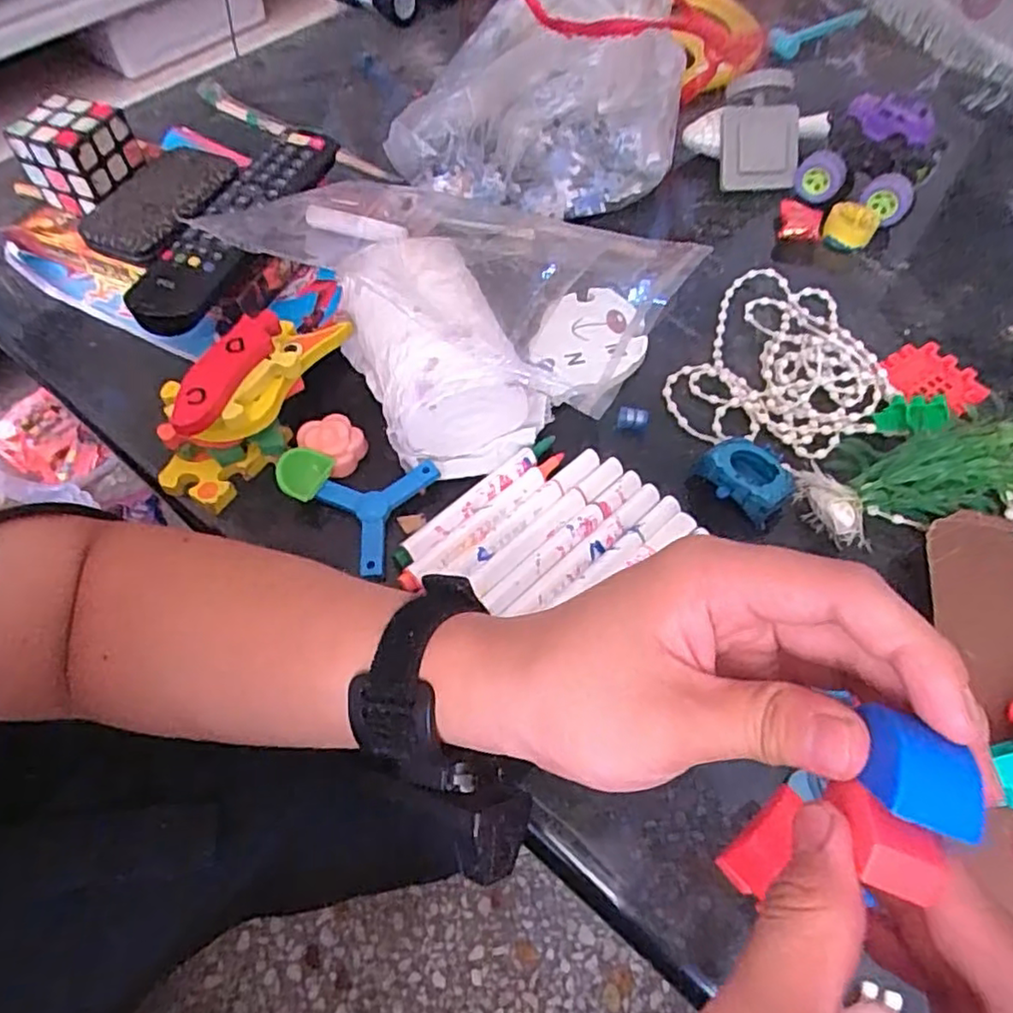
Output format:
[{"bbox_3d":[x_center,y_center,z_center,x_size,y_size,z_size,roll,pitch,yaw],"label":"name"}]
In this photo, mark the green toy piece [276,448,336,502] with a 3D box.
[{"bbox_3d":[-0.109,-0.019,0.345,0.025,0.007,0.029,20,59,10],"label":"green toy piece"}]

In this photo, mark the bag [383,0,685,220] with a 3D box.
[{"bbox_3d":[0.030,-0.302,0.457,0.186,0.128,0.162,15,59,8],"label":"bag"}]

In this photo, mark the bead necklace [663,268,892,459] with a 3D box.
[{"bbox_3d":[0.173,-0.089,0.396,0.110,0.014,0.146,29,62,16],"label":"bead necklace"}]

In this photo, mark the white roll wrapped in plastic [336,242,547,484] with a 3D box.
[{"bbox_3d":[-0.043,-0.091,0.364,0.091,0.057,0.142,-29,63,-18],"label":"white roll wrapped in plastic"}]

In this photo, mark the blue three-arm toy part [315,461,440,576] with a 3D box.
[{"bbox_3d":[-0.075,0.000,0.342,0.054,0.010,0.068,20,59,10],"label":"blue three-arm toy part"}]

